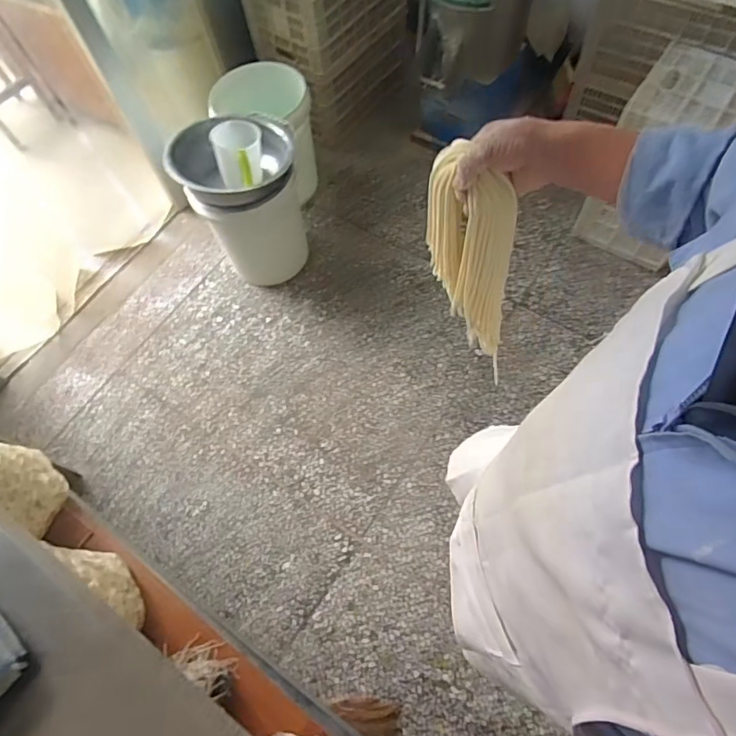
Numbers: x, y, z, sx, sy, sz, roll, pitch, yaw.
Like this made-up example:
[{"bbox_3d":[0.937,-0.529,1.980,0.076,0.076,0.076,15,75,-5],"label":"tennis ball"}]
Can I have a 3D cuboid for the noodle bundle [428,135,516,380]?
[{"bbox_3d":[0.132,-0.124,0.653,0.097,0.307,0.053,33,68,34],"label":"noodle bundle"}]

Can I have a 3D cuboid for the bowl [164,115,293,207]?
[{"bbox_3d":[-0.366,-0.574,1.447,0.332,0.139,0.332,-2,64,3],"label":"bowl"}]

